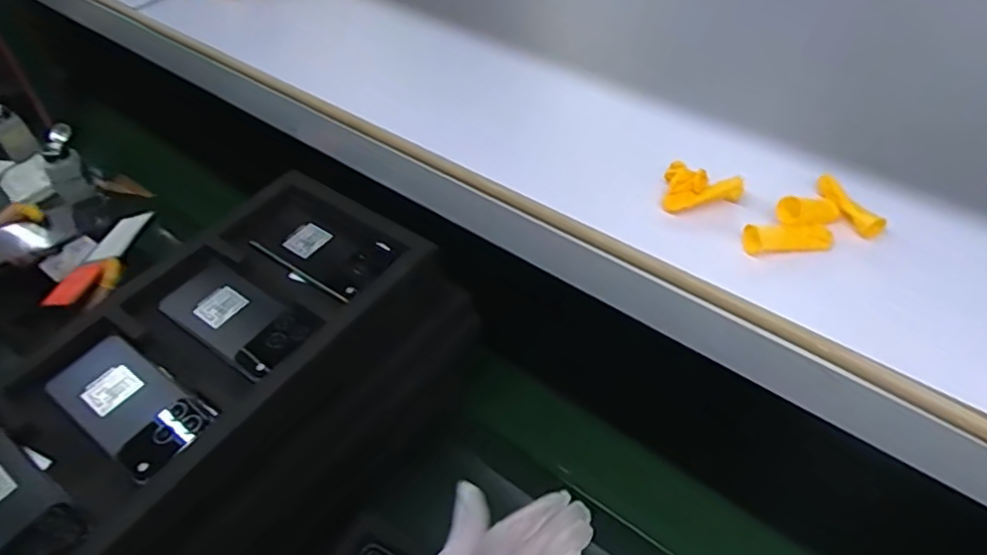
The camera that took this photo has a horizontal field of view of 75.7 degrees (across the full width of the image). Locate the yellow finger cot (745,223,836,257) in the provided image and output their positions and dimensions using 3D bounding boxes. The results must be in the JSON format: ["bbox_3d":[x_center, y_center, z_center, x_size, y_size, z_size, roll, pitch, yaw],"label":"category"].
[{"bbox_3d":[0.201,-0.026,0.430,0.061,0.012,0.019,-3,48,0],"label":"yellow finger cot"}]

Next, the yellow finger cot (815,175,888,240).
[{"bbox_3d":[0.254,-0.052,0.452,0.015,0.014,0.060,-13,49,-9],"label":"yellow finger cot"}]

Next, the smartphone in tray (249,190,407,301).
[{"bbox_3d":[-0.172,-0.033,0.666,0.140,0.014,0.091,29,56,18],"label":"smartphone in tray"}]

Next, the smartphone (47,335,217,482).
[{"bbox_3d":[-0.307,0.107,0.535,0.141,0.015,0.070,27,54,24],"label":"smartphone"}]

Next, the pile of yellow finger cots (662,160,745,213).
[{"bbox_3d":[0.153,-0.064,0.463,0.055,0.016,0.039,13,50,14],"label":"pile of yellow finger cots"}]

